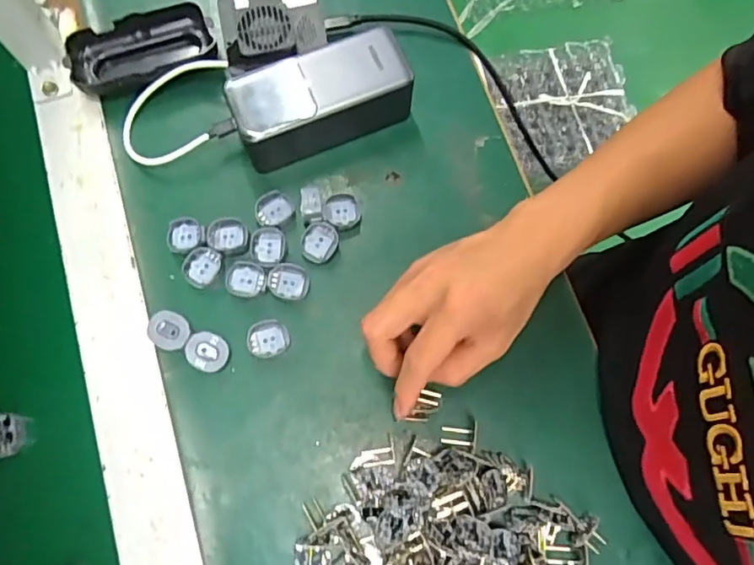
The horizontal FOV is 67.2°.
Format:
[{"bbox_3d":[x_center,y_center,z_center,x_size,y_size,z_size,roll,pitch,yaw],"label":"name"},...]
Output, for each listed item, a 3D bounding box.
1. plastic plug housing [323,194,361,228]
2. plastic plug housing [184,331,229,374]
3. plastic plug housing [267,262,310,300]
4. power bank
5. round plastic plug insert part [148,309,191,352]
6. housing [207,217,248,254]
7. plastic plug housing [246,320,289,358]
[{"bbox_3d":[-0.026,-0.053,0.421,0.027,0.009,0.025,0,75,-1],"label":"plastic plug housing"},{"bbox_3d":[-0.117,0.048,0.392,0.027,0.015,0.026,0,75,-1],"label":"plastic plug housing"},{"bbox_3d":[-0.064,-0.001,0.406,0.029,0.005,0.025,7,75,0],"label":"plastic plug housing"},{"bbox_3d":[-0.041,-0.136,0.421,0.127,0.050,0.059,-21,76,-7],"label":"power bank"},{"bbox_3d":[-0.144,0.034,0.395,0.028,0.015,0.025,26,76,5],"label":"round plastic plug insert part"},{"bbox_3d":[-0.110,-0.035,0.415,0.028,0.006,0.025,-8,75,-4],"label":"housing"},{"bbox_3d":[-0.077,0.040,0.400,0.029,0.006,0.026,-19,76,-6],"label":"plastic plug housing"}]

